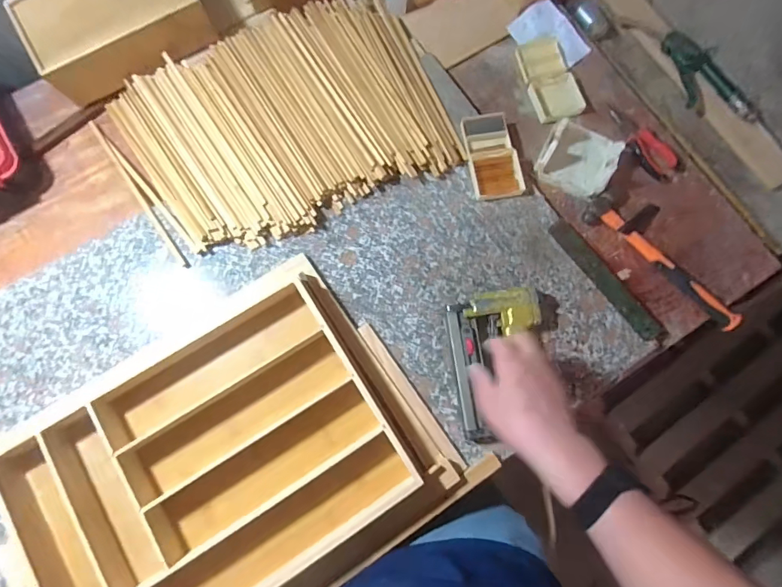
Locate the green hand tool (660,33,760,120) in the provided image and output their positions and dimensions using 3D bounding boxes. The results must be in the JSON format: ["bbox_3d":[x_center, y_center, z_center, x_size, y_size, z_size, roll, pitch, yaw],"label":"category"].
[{"bbox_3d":[0.527,-0.356,0.702,0.078,0.031,0.196,-41,81,-9],"label":"green hand tool"}]

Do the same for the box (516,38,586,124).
[{"bbox_3d":[0.275,-0.369,0.722,0.082,0.020,0.155,-12,78,-4],"label":"box"}]

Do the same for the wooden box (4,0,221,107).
[{"bbox_3d":[-0.424,-0.410,0.662,0.256,0.126,0.142,-27,79,-7],"label":"wooden box"}]

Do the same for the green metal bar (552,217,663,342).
[{"bbox_3d":[0.326,-0.024,0.639,0.036,0.009,0.218,-35,80,-9],"label":"green metal bar"}]

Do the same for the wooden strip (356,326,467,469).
[{"bbox_3d":[0.028,0.143,0.590,0.025,0.011,0.233,-34,80,-8],"label":"wooden strip"}]

